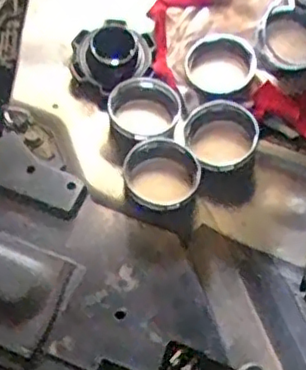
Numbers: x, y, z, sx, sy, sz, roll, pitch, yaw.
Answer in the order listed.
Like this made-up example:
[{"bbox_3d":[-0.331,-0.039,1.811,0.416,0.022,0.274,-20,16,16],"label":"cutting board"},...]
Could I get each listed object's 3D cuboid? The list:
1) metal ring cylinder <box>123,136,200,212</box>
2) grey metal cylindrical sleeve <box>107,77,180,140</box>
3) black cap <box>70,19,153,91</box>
[{"bbox_3d":[0.005,-0.007,0.425,0.048,0.017,0.052,2,60,-3],"label":"metal ring cylinder"},{"bbox_3d":[-0.005,-0.055,0.457,0.047,0.017,0.052,-25,65,-17],"label":"grey metal cylindrical sleeve"},{"bbox_3d":[-0.032,-0.097,0.485,0.058,0.024,0.061,2,60,-3],"label":"black cap"}]

